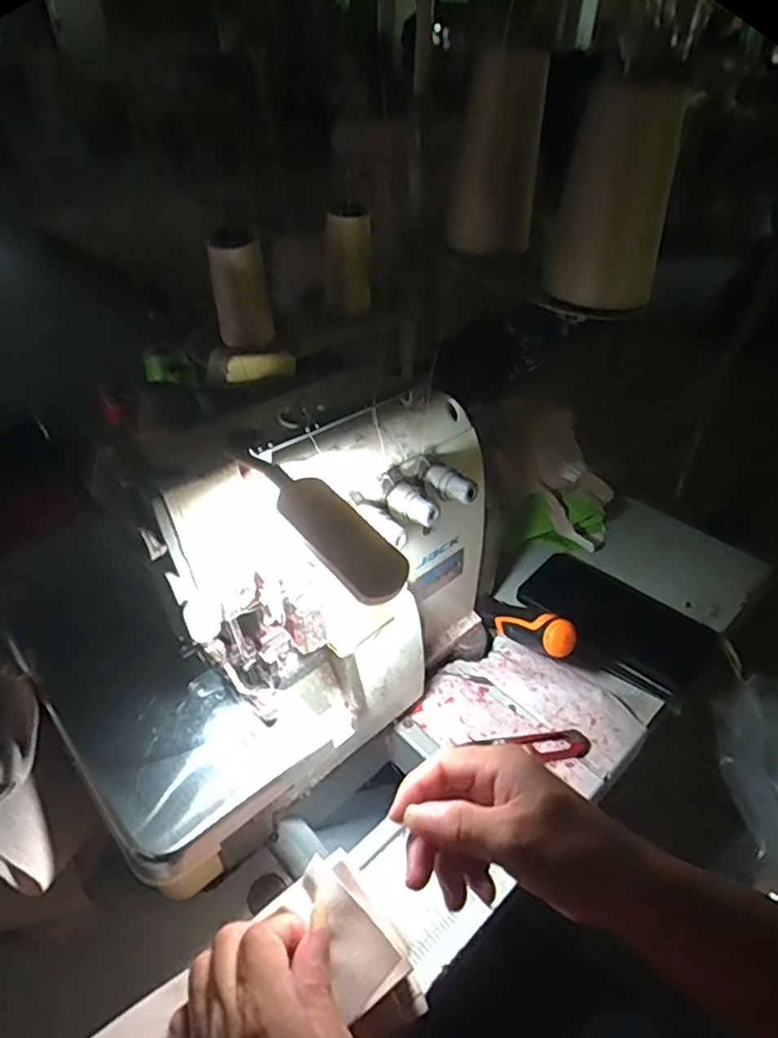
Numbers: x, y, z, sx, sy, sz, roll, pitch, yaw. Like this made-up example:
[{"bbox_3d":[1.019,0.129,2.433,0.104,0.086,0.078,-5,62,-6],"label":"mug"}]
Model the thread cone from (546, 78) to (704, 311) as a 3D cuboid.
[{"bbox_3d":[0.189,-0.262,0.524,0.087,0.172,0.090,11,40,9],"label":"thread cone"}]

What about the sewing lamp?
[{"bbox_3d":[-0.034,-0.003,0.313,0.108,0.021,0.031,43,52,18],"label":"sewing lamp"}]

